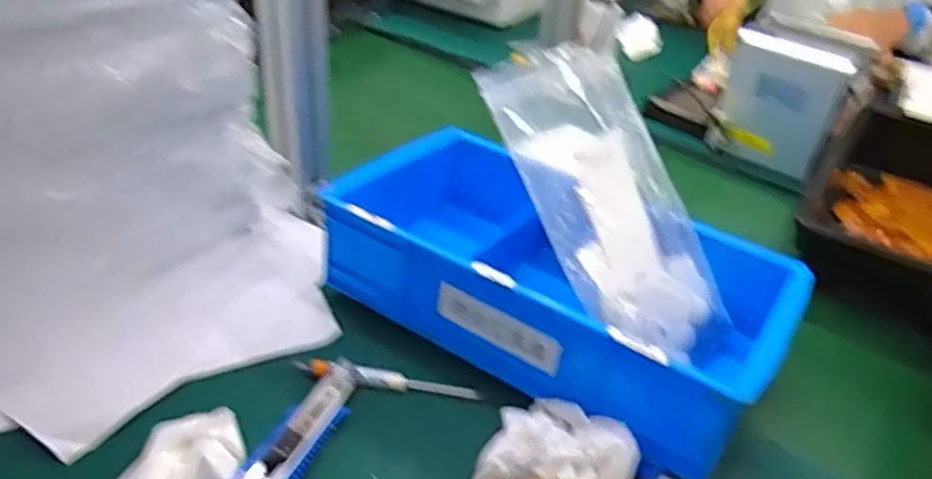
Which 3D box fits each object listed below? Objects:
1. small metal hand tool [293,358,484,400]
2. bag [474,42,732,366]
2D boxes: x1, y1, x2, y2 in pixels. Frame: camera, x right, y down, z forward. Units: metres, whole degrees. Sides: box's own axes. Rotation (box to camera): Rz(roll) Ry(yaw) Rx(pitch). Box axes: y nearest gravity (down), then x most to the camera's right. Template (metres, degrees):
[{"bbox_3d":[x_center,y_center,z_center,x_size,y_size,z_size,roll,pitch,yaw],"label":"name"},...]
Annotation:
[{"bbox_3d":[-0.061,0.107,0.548,0.144,0.014,0.021,9,36,6],"label":"small metal hand tool"},{"bbox_3d":[0.113,-0.026,0.550,0.136,0.027,0.254,-26,90,-34],"label":"bag"}]

